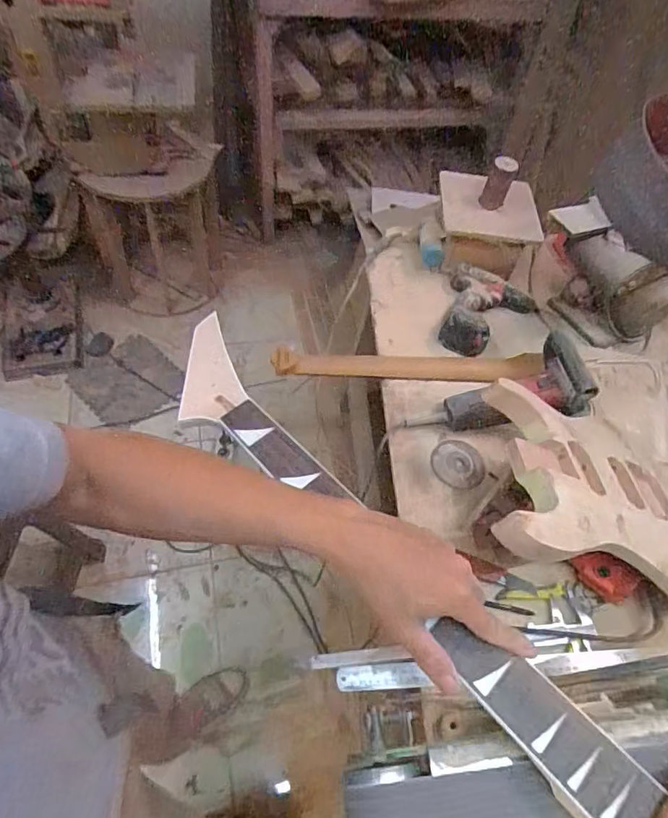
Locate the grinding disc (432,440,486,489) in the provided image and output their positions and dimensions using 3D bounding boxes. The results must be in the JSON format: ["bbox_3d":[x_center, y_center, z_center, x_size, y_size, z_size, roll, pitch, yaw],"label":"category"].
[{"bbox_3d":[0.207,0.090,0.844,0.087,0.014,0.091,6,51,-7],"label":"grinding disc"}]

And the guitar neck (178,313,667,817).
[{"bbox_3d":[0.022,0.116,0.456,0.074,0.021,0.583,-36,66,-23],"label":"guitar neck"}]

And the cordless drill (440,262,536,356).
[{"bbox_3d":[0.291,-0.195,0.996,0.181,0.060,0.204,26,58,11],"label":"cordless drill"}]

